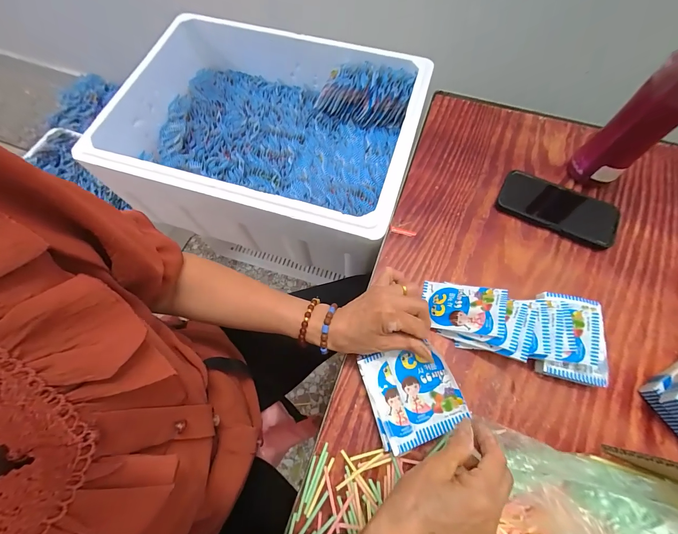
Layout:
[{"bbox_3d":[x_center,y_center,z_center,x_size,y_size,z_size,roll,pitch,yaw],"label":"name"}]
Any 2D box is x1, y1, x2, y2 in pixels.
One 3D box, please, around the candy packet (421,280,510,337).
[{"bbox_3d":[0.161,0.052,0.393,0.099,0.010,0.065,3,61,31],"label":"candy packet"}]

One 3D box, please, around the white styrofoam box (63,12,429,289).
[{"bbox_3d":[-0.144,-0.270,0.654,0.588,0.204,0.428,17,68,8],"label":"white styrofoam box"}]

